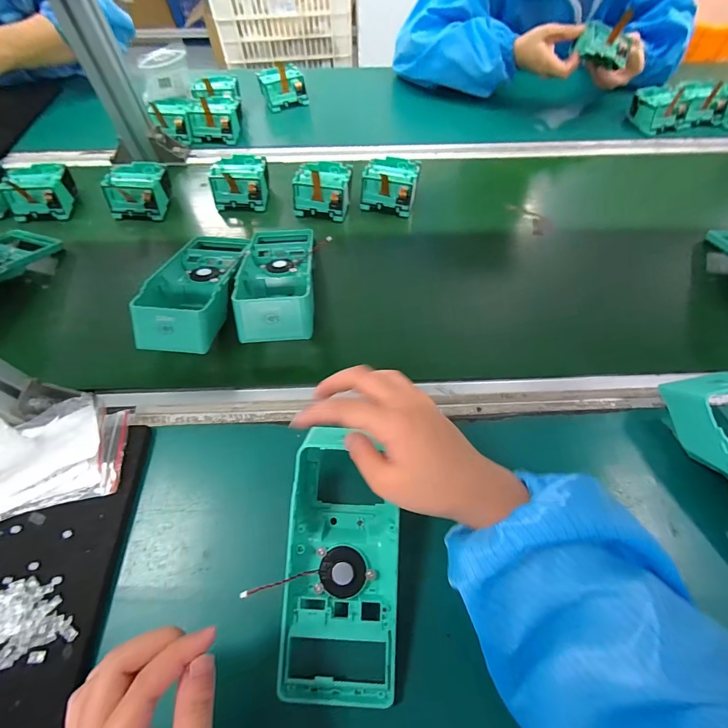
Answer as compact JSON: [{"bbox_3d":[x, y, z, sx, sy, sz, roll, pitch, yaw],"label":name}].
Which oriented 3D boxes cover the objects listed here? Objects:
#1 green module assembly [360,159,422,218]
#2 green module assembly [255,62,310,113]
[{"bbox_3d":[0.038,-0.261,0.529,0.076,0.041,0.076,11,60,9],"label":"green module assembly"},{"bbox_3d":[-0.148,-0.506,0.666,0.082,0.050,0.058,-19,60,-9],"label":"green module assembly"}]

